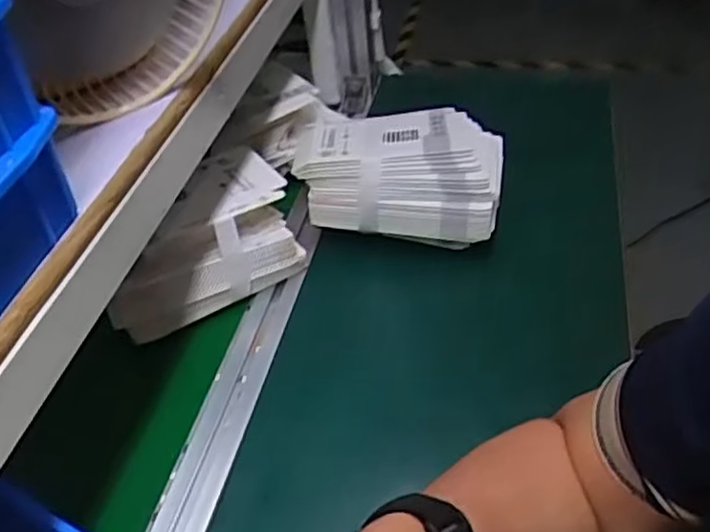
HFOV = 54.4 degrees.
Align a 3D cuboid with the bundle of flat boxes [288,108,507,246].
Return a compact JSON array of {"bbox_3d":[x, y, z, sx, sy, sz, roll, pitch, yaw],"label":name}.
[{"bbox_3d":[0.043,-0.097,0.686,0.198,0.073,0.127,5,44,12],"label":"bundle of flat boxes"}]

